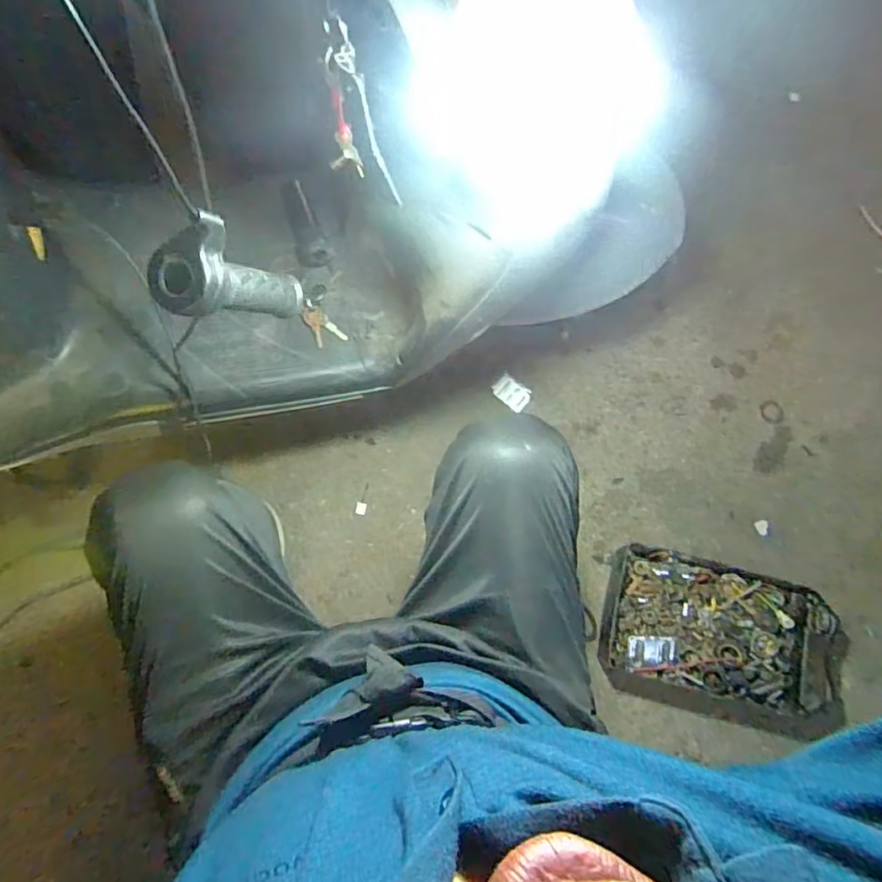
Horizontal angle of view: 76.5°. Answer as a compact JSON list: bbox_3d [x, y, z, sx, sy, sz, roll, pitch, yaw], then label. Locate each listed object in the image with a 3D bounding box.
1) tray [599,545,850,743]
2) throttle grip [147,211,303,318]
[{"bbox_3d":[0.466,0.333,0.935,0.372,0.074,0.244,15,75,2],"label":"tray"},{"bbox_3d":[-0.147,-0.121,0.420,0.043,0.137,0.067,40,104,9],"label":"throttle grip"}]

